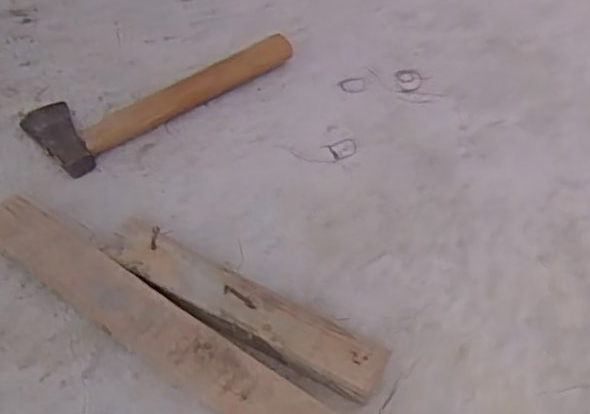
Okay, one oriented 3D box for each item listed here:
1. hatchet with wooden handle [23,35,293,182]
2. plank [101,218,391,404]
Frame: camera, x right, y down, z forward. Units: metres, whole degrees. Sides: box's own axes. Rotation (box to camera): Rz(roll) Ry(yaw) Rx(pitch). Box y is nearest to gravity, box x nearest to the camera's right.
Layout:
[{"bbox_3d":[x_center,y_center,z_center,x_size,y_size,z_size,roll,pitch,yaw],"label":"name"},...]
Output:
[{"bbox_3d":[-0.166,-0.156,0.783,0.329,0.028,0.117,-35,64,-26],"label":"hatchet with wooden handle"},{"bbox_3d":[-0.055,0.099,0.614,0.294,0.040,0.063,24,56,12],"label":"plank"}]

